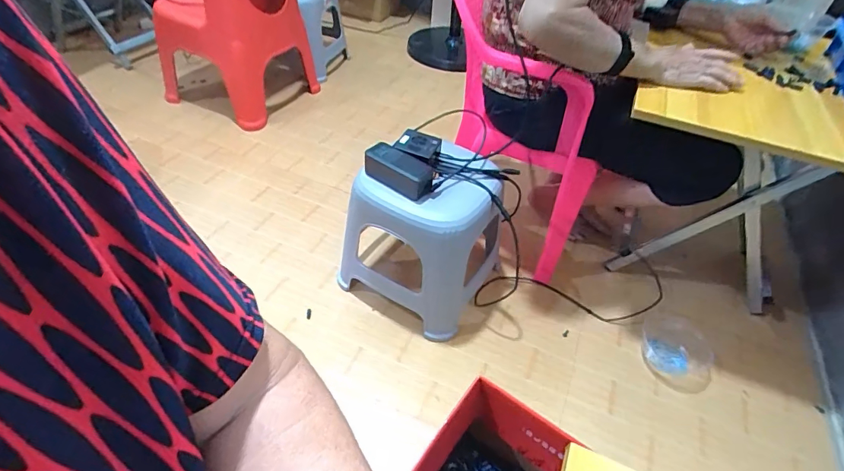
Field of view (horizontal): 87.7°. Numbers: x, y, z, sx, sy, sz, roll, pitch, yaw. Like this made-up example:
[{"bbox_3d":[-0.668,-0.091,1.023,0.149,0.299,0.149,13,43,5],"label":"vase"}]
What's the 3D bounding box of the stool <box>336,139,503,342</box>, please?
[{"bbox_3d":[0.002,-0.007,0.936,0.281,0.344,0.230,24,46,20],"label":"stool"}]

